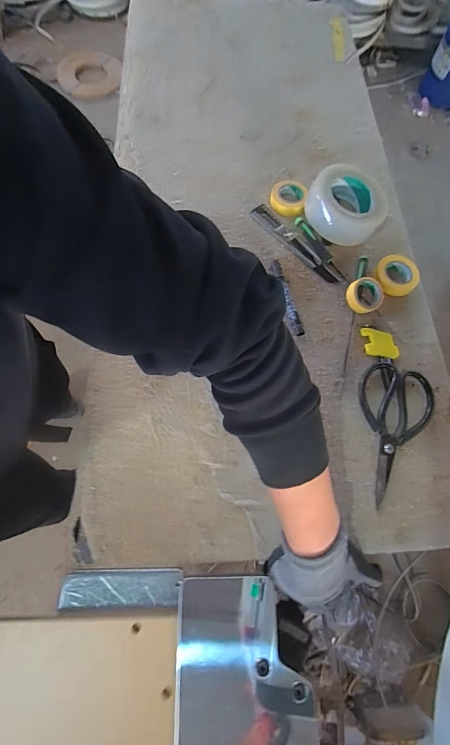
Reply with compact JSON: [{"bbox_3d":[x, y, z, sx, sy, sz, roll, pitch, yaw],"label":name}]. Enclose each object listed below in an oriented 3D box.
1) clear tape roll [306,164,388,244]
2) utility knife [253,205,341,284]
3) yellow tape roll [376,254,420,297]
[{"bbox_3d":[0.194,-0.273,0.570,0.117,0.057,0.114,1,70,-2],"label":"clear tape roll"},{"bbox_3d":[0.115,-0.211,0.573,0.029,0.010,0.187,-40,76,-15],"label":"utility knife"},{"bbox_3d":[0.275,-0.155,0.555,0.064,0.020,0.064,1,70,-2],"label":"yellow tape roll"}]

